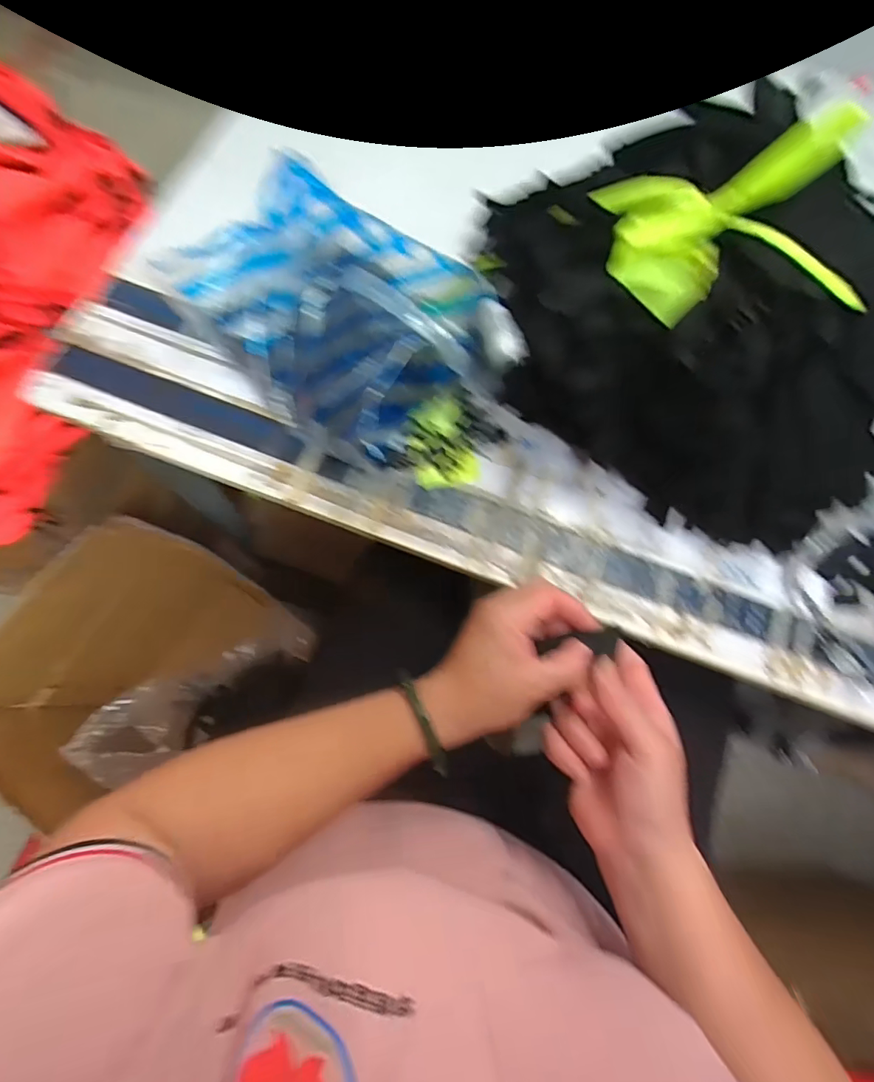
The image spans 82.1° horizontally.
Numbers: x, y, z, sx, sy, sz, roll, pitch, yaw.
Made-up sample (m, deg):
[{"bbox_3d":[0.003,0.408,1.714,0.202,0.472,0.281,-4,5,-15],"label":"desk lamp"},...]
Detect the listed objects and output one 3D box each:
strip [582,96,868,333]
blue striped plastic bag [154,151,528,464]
[{"bbox_3d":[0.215,-0.240,0.378,0.147,0.082,0.172,1,72,-2],"label":"strip"},{"bbox_3d":[-0.081,-0.209,0.481,0.208,0.111,0.265,-40,78,-14],"label":"blue striped plastic bag"}]

